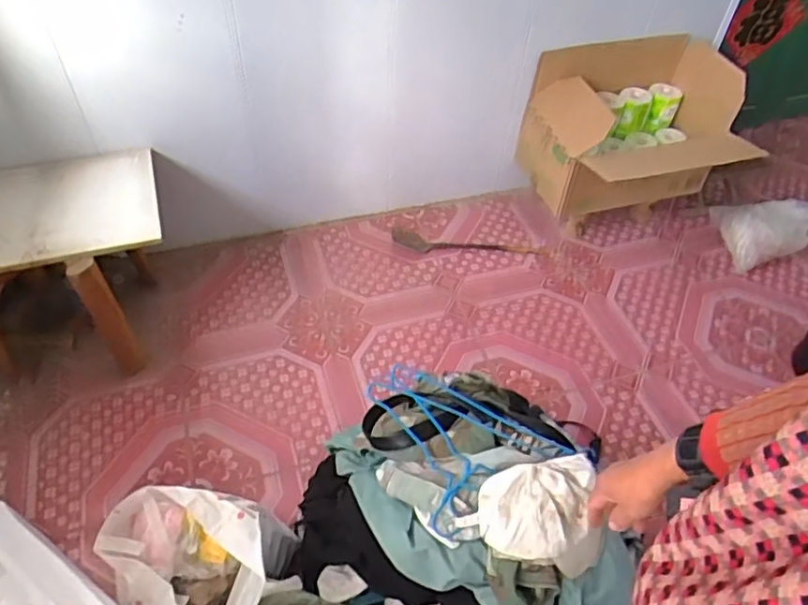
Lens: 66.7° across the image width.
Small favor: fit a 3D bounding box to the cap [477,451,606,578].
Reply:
[{"bbox_3d":[0.224,0.348,0.985,0.207,0.110,0.144,-9,48,-14],"label":"cap"}]

